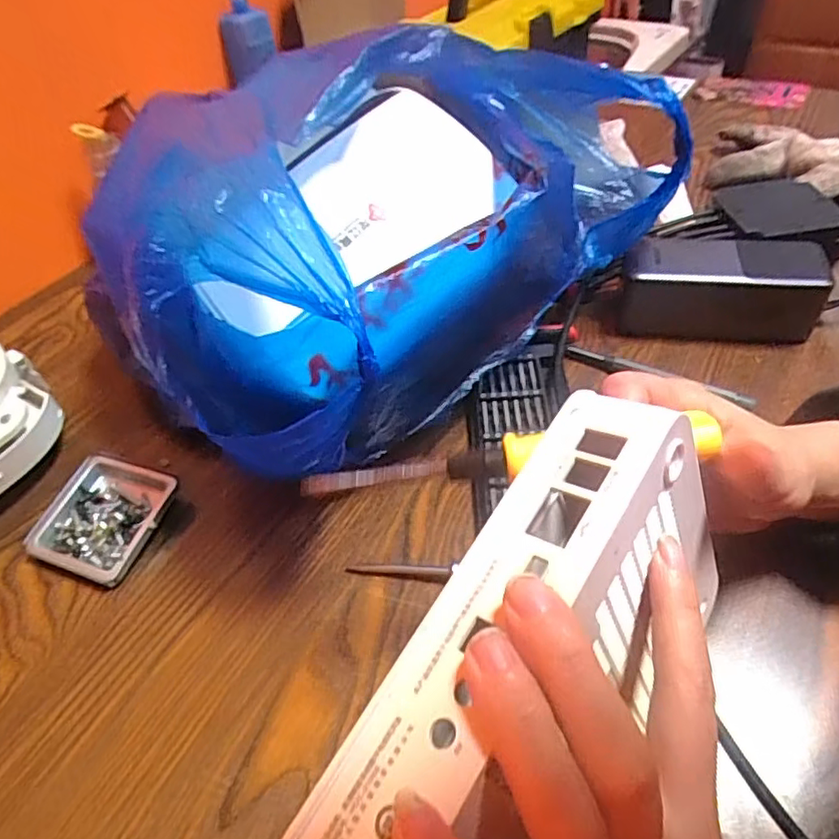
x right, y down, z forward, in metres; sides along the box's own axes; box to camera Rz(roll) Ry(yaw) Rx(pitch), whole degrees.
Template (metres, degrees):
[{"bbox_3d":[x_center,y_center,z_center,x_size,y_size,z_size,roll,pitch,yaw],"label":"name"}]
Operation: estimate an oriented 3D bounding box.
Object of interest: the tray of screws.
[{"bbox_3d":[-0.193,0.060,0.370,0.075,0.020,0.072,11,48,16],"label":"tray of screws"}]

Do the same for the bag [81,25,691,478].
[{"bbox_3d":[-0.017,-0.129,0.378,0.329,0.166,0.215,-35,52,-25],"label":"bag"}]

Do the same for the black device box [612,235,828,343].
[{"bbox_3d":[0.210,-0.093,0.431,0.125,0.059,0.050,5,47,11],"label":"black device box"}]

